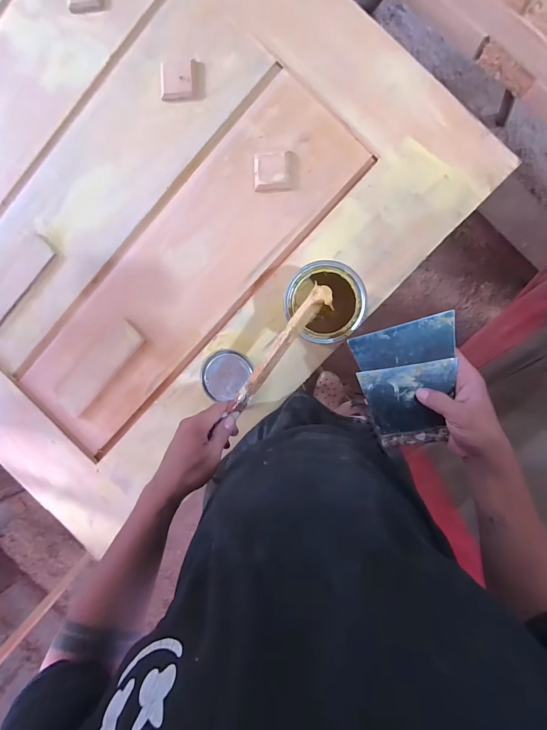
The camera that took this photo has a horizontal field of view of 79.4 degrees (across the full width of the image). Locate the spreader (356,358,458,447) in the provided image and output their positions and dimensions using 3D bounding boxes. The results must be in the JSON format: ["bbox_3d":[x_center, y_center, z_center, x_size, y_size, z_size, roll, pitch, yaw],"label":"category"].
[{"bbox_3d":[0.164,0.049,0.395,0.101,0.004,0.098,-9,101,12],"label":"spreader"}]

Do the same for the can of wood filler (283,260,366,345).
[{"bbox_3d":[0.073,-0.084,0.482,0.101,0.130,0.101,0,94,7],"label":"can of wood filler"}]

